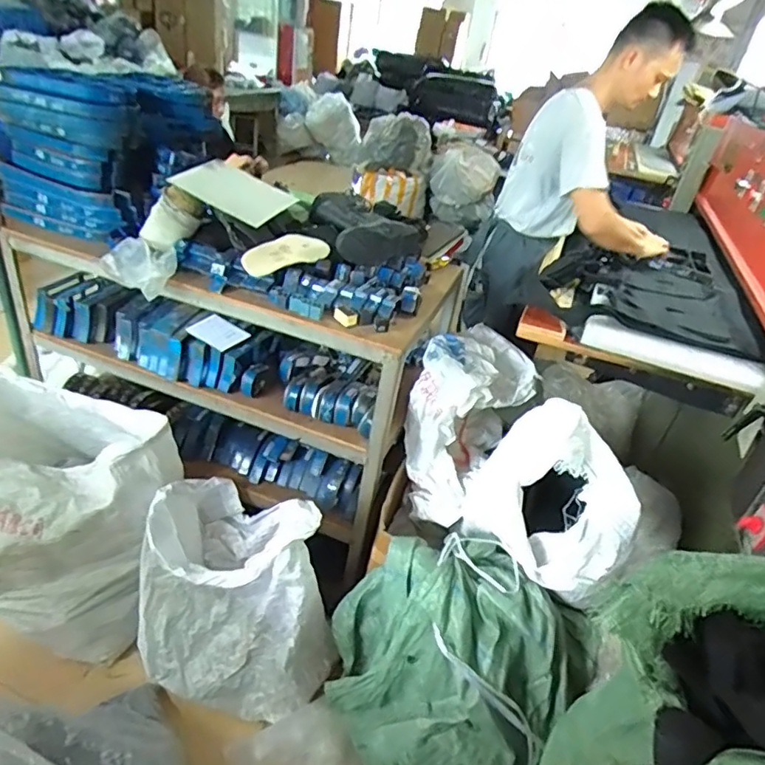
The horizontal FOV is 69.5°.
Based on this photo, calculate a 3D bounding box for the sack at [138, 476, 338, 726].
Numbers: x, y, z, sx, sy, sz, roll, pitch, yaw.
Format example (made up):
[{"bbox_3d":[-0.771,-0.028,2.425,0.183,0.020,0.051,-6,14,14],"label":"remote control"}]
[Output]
[{"bbox_3d":[-0.401,0.556,1.400,0.377,0.573,0.467,-23,44,-38],"label":"sack"}]

